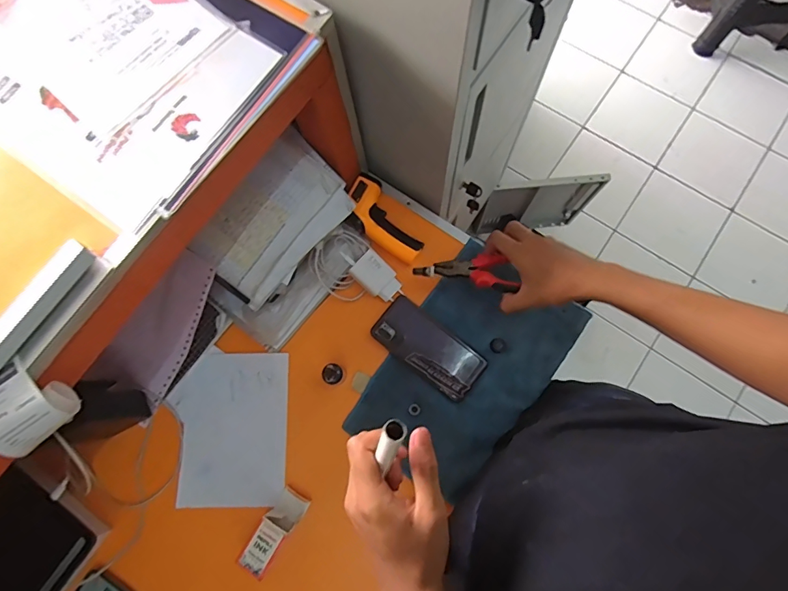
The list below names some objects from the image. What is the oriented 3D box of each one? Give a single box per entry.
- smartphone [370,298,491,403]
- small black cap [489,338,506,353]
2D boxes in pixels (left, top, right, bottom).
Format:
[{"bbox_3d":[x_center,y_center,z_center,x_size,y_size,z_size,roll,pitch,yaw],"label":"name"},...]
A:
[{"bbox_3d":[0.049,0.074,0.642,0.160,0.009,0.077,38,81,11],"label":"smartphone"},{"bbox_3d":[0.151,0.072,0.644,0.020,0.005,0.022,42,82,12],"label":"small black cap"}]

